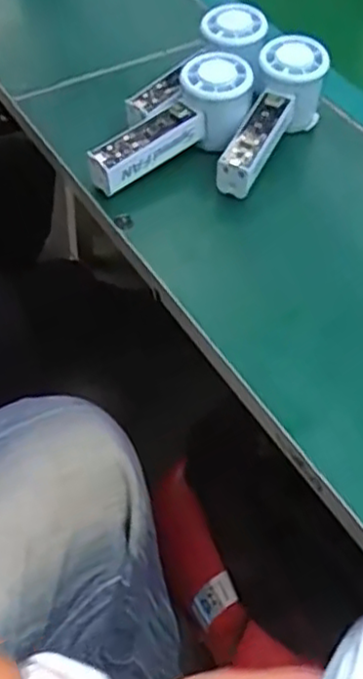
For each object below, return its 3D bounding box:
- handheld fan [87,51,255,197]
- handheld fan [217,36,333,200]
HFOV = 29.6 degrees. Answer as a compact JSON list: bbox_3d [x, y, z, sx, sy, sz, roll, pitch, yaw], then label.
[{"bbox_3d":[-0.009,-0.173,0.562,0.158,0.053,0.054,-38,61,-11],"label":"handheld fan"},{"bbox_3d":[0.077,-0.179,0.569,0.054,0.075,0.149,17,53,10],"label":"handheld fan"}]

